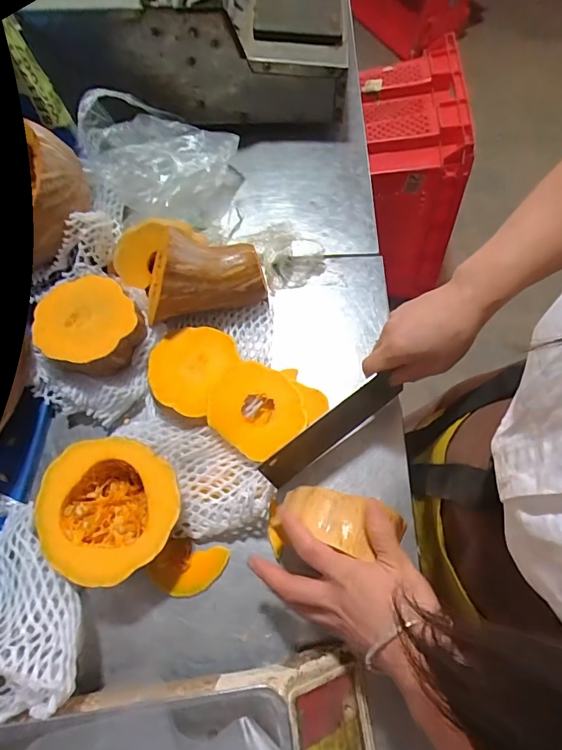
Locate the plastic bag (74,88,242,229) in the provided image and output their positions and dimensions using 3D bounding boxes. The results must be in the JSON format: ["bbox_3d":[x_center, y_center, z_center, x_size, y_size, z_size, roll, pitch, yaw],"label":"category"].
[{"bbox_3d":[-0.172,-0.307,0.593,0.203,0.101,0.190,30,72,13],"label":"plastic bag"}]

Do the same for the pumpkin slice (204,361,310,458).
[{"bbox_3d":[-0.027,0.037,0.472,0.105,0.020,0.105,4,65,-9],"label":"pumpkin slice"}]

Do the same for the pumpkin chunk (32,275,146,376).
[{"bbox_3d":[-0.224,-0.059,0.487,0.109,0.052,0.124,-35,71,-11],"label":"pumpkin chunk"}]

